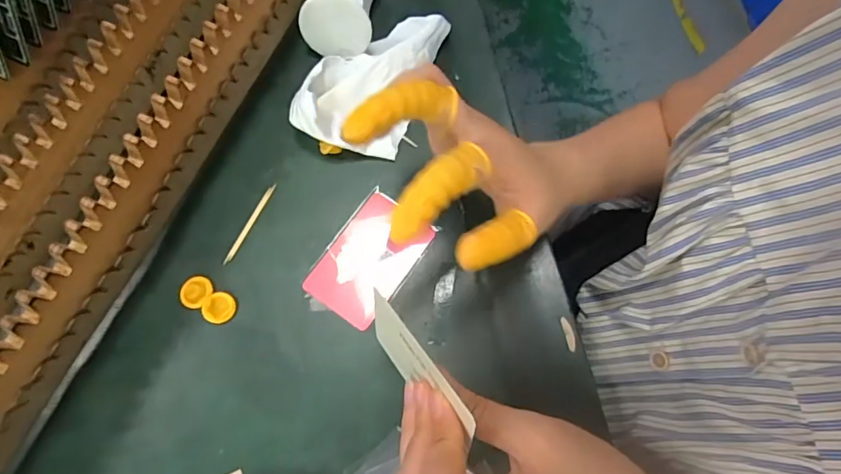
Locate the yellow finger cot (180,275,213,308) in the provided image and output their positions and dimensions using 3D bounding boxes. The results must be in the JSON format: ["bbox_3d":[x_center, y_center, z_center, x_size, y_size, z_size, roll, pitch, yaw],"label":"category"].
[{"bbox_3d":[-0.151,0.037,0.331,0.021,0.006,0.021,0,73,-1],"label":"yellow finger cot"}]

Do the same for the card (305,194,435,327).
[{"bbox_3d":[-0.036,0.015,0.338,0.054,0.004,0.082,34,82,11],"label":"card"}]

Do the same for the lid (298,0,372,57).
[{"bbox_3d":[-0.063,-0.157,0.365,0.052,0.049,0.005,9,55,-3],"label":"lid"}]

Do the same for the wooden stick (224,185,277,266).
[{"bbox_3d":[-0.120,-0.011,0.346,0.005,0.004,0.064,25,74,7],"label":"wooden stick"}]

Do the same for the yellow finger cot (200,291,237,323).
[{"bbox_3d":[-0.133,0.047,0.328,0.020,0.006,0.021,0,73,-1],"label":"yellow finger cot"}]

